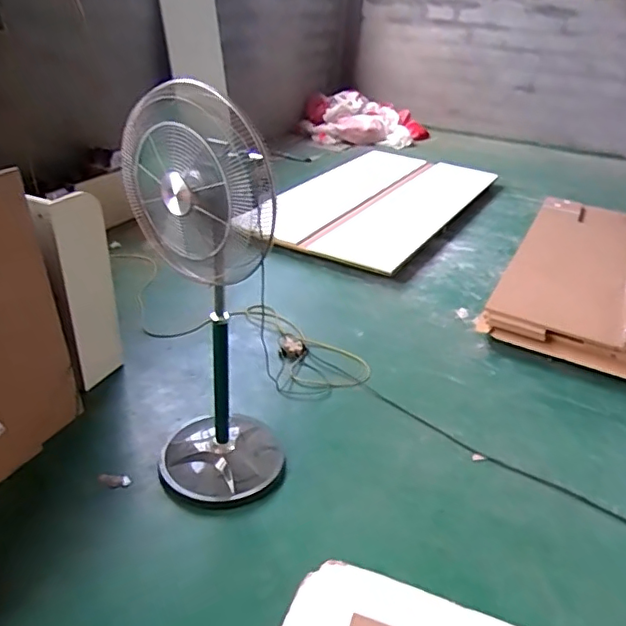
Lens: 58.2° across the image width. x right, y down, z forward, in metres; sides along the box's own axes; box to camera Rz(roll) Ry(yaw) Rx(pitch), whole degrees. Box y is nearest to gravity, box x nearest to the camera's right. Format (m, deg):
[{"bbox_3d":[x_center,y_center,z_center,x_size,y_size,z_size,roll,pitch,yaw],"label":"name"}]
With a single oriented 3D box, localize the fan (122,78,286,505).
[{"bbox_3d":[-0.286,0.011,1.634,0.424,1.242,0.351,-3,30,-11],"label":"fan"}]

